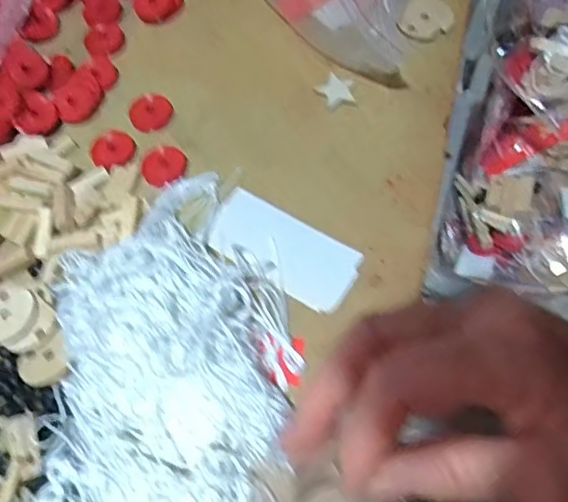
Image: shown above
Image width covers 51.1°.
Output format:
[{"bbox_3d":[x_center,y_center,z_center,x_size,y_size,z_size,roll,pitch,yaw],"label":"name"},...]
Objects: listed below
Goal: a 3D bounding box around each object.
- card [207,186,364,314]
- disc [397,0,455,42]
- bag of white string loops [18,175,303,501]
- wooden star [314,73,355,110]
[{"bbox_3d":[-0.001,-0.002,0.352,0.092,0.004,0.043,30,68,16],"label":"card"},{"bbox_3d":[0.101,-0.166,0.422,0.035,0.004,0.040,35,70,18],"label":"disc"},{"bbox_3d":[-0.068,0.085,0.293,0.138,0.044,0.279,-1,63,2],"label":"bag of white string loops"},{"bbox_3d":[0.036,-0.108,0.398,0.021,0.004,0.026,-28,66,-12],"label":"wooden star"}]

